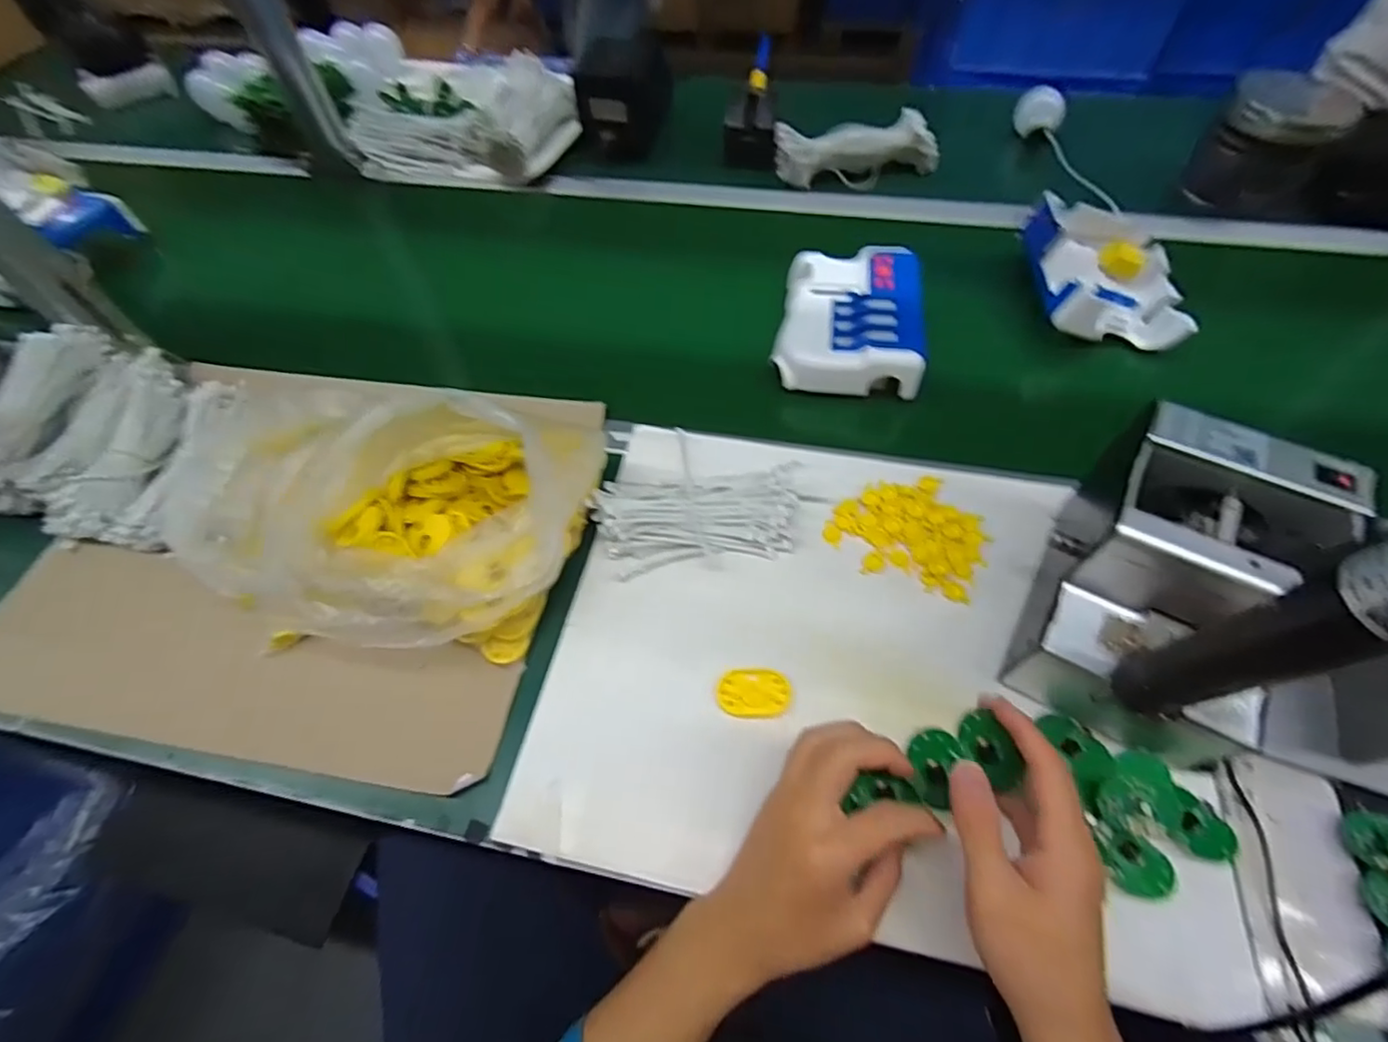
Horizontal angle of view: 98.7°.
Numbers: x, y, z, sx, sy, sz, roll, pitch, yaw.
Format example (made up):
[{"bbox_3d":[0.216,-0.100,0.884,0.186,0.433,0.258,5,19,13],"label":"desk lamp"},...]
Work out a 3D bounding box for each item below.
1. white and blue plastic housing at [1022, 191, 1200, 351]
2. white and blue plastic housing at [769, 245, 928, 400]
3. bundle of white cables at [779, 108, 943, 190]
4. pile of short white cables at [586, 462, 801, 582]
[{"bbox_3d":[0.452,-0.273,0.655,0.148,0.057,0.178,7,57,0],"label":"white and blue plastic housing"},{"bbox_3d":[0.165,-0.217,0.629,0.140,0.057,0.180,8,57,1],"label":"white and blue plastic housing"},{"bbox_3d":[0.221,-0.505,0.820,0.215,0.068,0.070,-7,58,-9],"label":"bundle of white cables"},{"bbox_3d":[0.005,-0.004,0.531,0.187,0.039,0.087,-7,58,-8],"label":"pile of short white cables"}]

